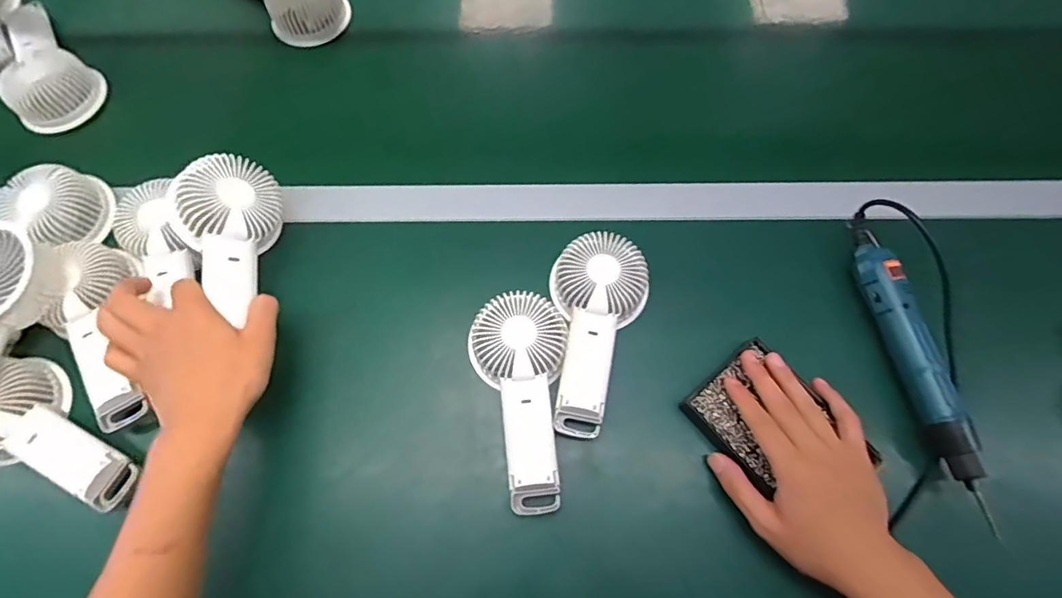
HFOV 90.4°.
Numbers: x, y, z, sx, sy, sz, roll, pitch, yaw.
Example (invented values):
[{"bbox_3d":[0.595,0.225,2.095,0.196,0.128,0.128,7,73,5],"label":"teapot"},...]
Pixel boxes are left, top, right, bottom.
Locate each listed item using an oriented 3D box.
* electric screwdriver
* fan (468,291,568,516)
[{"bbox_3d":[0.332,0.050,0.460,0.033,0.043,0.256,-12,70,-4],"label":"electric screwdriver"},{"bbox_3d":[-0.009,0.081,0.439,0.081,0.031,0.178,-2,70,-1],"label":"fan"}]

